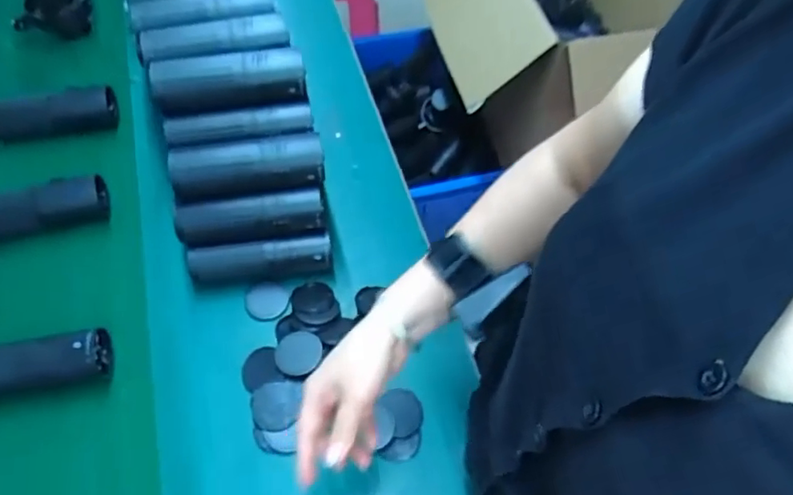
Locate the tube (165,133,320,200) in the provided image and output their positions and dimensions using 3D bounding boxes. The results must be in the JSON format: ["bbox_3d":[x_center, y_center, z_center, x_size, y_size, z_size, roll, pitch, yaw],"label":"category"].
[{"bbox_3d":[-0.161,-0.091,0.640,0.162,0.039,0.050,-10,57,-8],"label":"tube"}]

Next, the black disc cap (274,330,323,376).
[{"bbox_3d":[-0.104,0.112,0.622,0.052,0.004,0.046,-3,64,12],"label":"black disc cap"}]

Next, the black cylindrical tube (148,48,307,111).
[{"bbox_3d":[-0.185,-0.187,0.647,0.162,0.040,0.047,-8,57,-7],"label":"black cylindrical tube"}]

